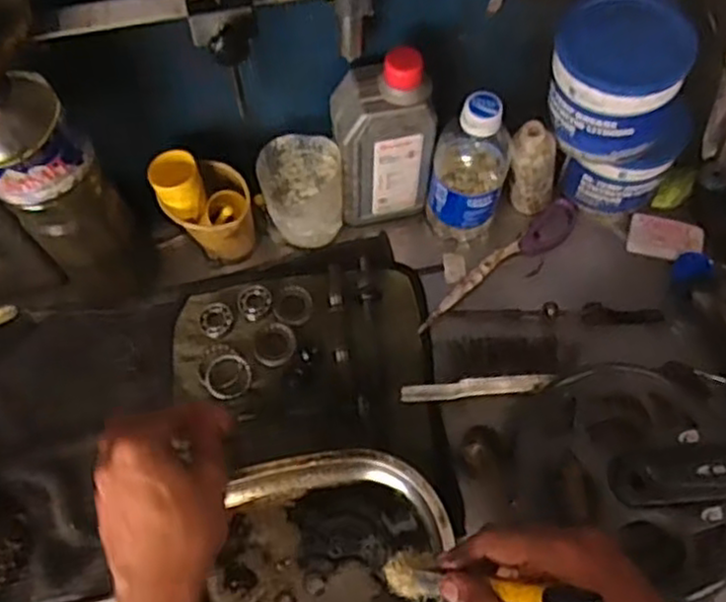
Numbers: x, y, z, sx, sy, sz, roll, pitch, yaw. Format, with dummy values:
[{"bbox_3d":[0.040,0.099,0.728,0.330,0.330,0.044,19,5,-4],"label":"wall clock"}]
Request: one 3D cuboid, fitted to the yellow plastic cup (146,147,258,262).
[{"bbox_3d":[-0.134,-0.078,0.638,0.069,0.105,0.060,-23,64,-11],"label":"yellow plastic cup"}]

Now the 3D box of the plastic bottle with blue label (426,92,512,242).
[{"bbox_3d":[0.093,-0.115,0.634,0.060,0.165,0.061,-1,62,1],"label":"plastic bottle with blue label"}]

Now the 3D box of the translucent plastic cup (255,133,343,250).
[{"bbox_3d":[-0.054,-0.094,0.653,0.072,0.082,0.064,0,62,1],"label":"translucent plastic cup"}]

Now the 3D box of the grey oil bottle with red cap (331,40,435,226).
[{"bbox_3d":[0.017,-0.136,0.630,0.082,0.170,0.051,-7,62,-2],"label":"grey oil bottle with red cap"}]

